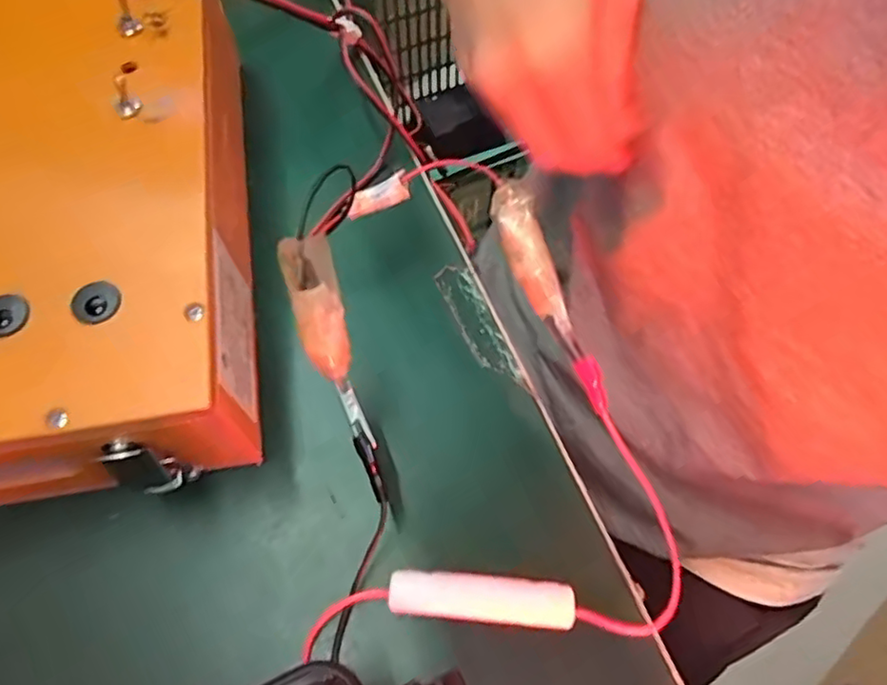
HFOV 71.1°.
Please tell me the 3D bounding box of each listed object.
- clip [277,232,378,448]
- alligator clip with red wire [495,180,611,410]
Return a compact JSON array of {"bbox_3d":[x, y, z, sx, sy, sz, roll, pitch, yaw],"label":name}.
[{"bbox_3d":[-0.033,0.000,0.183,0.014,0.007,0.064,-17,110,-9],"label":"clip"},{"bbox_3d":[0.031,-0.024,0.208,0.013,0.009,0.063,-20,84,-10],"label":"alligator clip with red wire"}]

